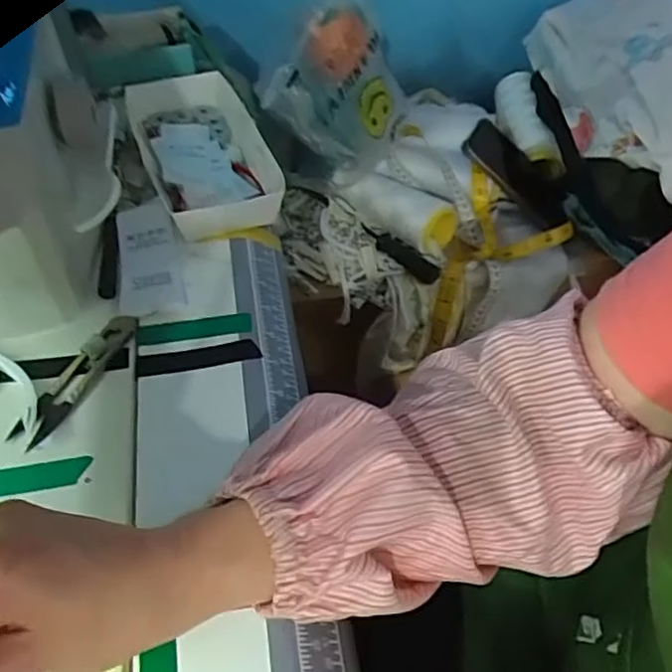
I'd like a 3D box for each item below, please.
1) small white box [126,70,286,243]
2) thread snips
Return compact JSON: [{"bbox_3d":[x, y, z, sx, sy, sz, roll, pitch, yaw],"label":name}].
[{"bbox_3d":[-0.111,-0.154,0.523,0.096,0.037,0.190,-17,52,-13],"label":"small white box"},{"bbox_3d":[-0.160,0.024,0.395,0.022,0.006,0.102,18,53,14],"label":"thread snips"}]

